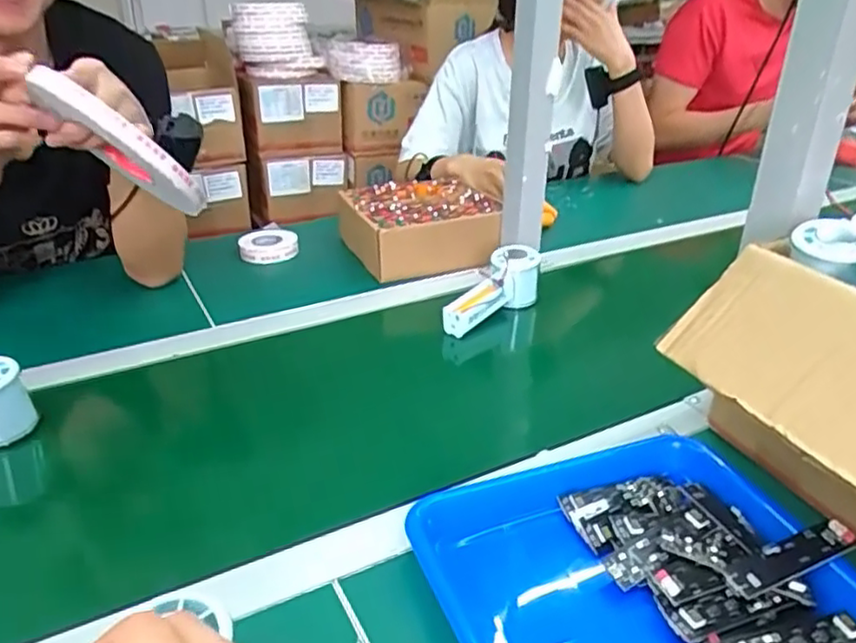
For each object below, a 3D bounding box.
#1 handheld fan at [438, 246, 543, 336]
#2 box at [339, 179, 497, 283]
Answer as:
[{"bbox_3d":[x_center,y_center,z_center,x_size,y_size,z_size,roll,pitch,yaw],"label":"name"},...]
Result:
[{"bbox_3d":[0.072,-0.029,0.784,0.155,0.061,0.048,-37,44,-28],"label":"handheld fan"},{"bbox_3d":[-0.009,-0.128,0.925,0.190,0.084,0.147,-10,30,-16],"label":"box"}]

